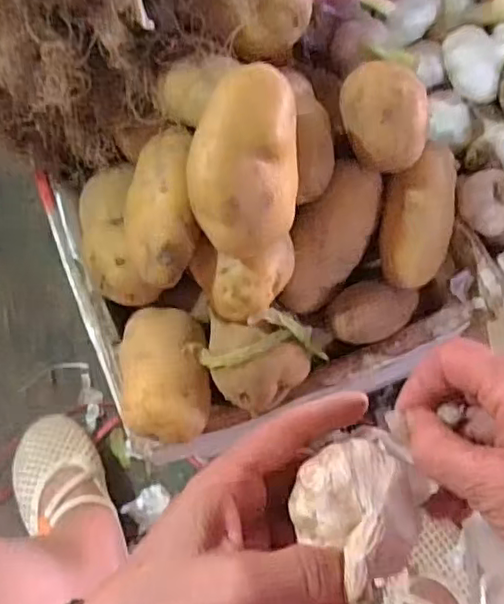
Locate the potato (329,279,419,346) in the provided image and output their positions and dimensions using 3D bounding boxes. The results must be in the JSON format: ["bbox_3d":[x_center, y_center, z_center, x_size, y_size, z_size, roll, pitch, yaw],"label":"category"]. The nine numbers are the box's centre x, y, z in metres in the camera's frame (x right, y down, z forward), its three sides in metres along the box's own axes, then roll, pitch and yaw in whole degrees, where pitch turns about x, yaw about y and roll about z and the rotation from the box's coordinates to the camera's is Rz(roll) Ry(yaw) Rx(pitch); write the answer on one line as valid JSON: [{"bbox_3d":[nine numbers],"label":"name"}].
[{"bbox_3d":[0.102,0.007,0.514,0.078,0.032,0.043,-16,67,-7],"label":"potato"}]

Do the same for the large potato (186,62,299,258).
[{"bbox_3d":[-0.007,-0.094,0.425,0.075,0.050,0.118,-10,104,-16],"label":"large potato"}]

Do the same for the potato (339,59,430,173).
[{"bbox_3d":[0.098,-0.137,0.462,0.060,0.051,0.062,-4,66,-1],"label":"potato"}]

